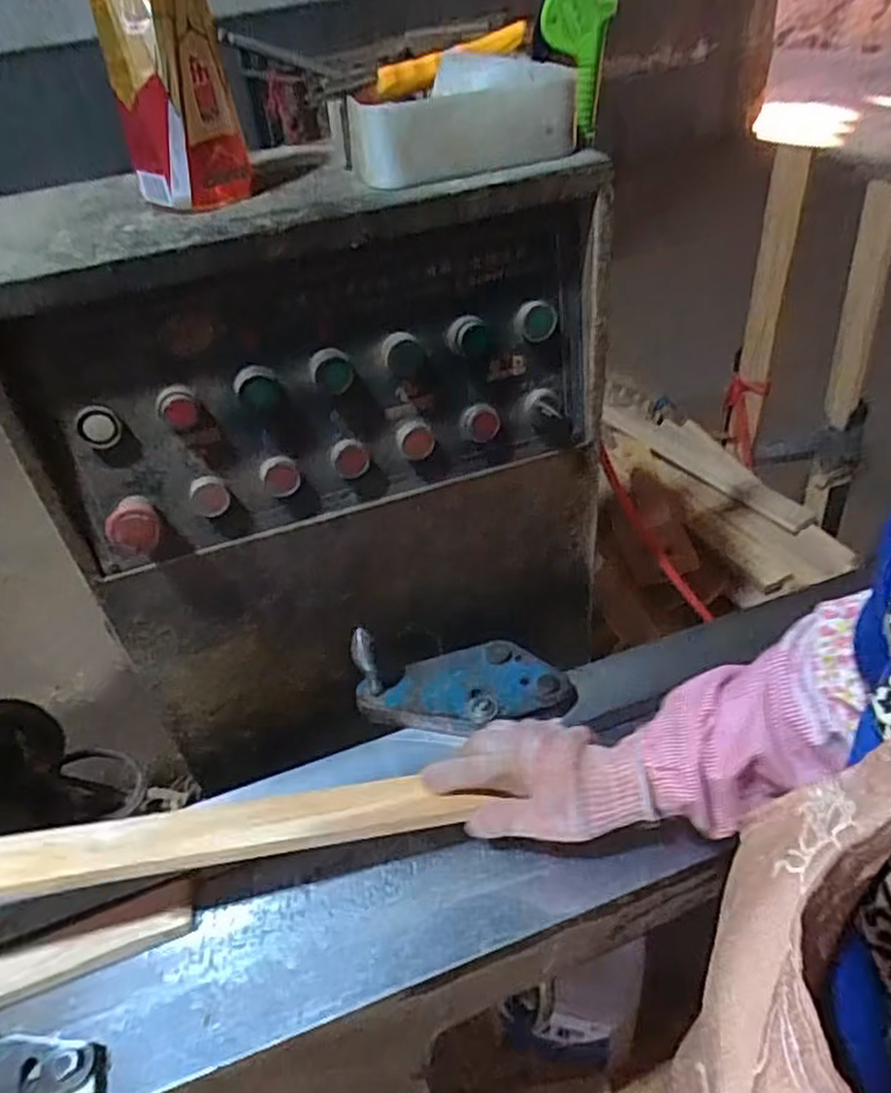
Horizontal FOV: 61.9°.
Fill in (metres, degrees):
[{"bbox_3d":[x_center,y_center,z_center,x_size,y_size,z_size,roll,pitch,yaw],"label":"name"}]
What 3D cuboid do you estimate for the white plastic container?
[{"bbox_3d":[0.014,-0.303,0.520,0.158,0.060,0.078,-14,40,-9],"label":"white plastic container"}]

